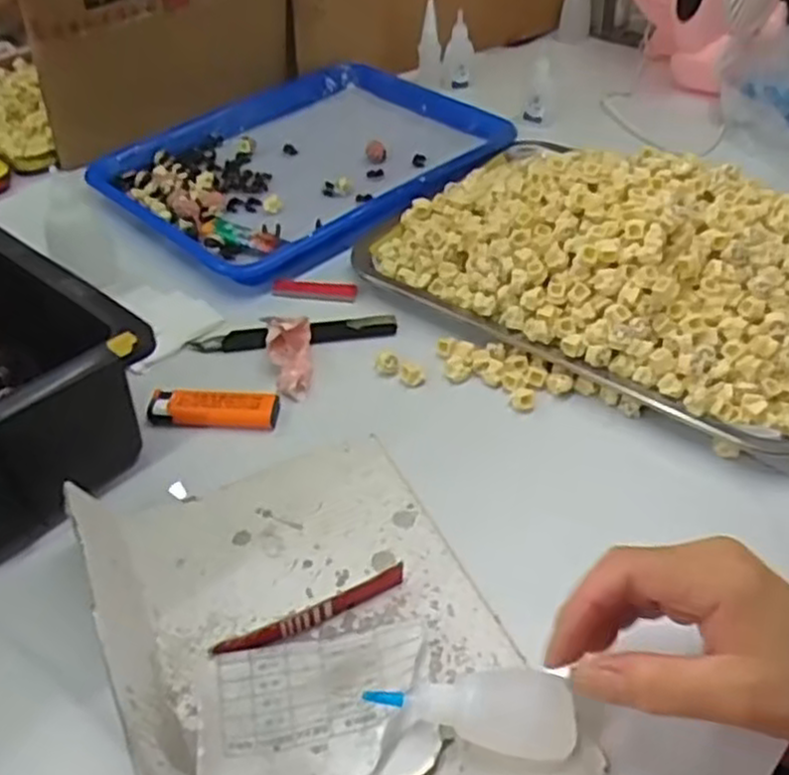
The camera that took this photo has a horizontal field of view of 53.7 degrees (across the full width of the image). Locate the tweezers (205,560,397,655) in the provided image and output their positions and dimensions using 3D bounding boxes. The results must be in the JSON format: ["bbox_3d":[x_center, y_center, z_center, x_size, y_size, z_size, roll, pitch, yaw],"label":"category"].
[{"bbox_3d":[-0.040,0.111,0.382,0.098,0.012,0.009,-22,47,-20],"label":"tweezers"}]

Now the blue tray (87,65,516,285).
[{"bbox_3d":[-0.087,-0.215,0.714,0.286,0.023,0.320,34,53,32],"label":"blue tray"}]

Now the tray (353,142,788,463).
[{"bbox_3d":[0.163,-0.108,0.554,0.353,0.079,0.252,26,50,26],"label":"tray"}]

